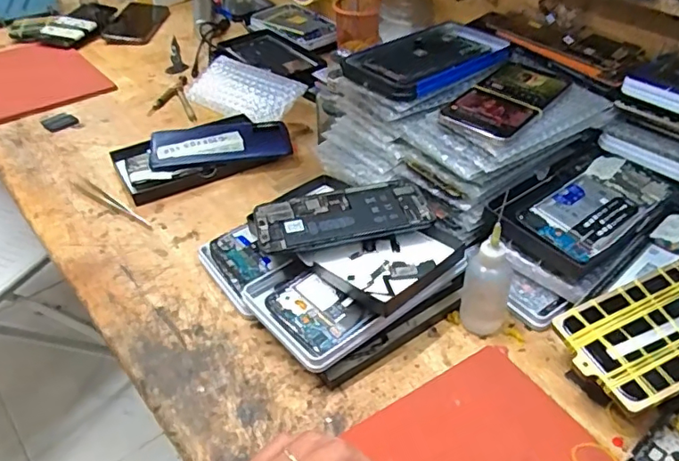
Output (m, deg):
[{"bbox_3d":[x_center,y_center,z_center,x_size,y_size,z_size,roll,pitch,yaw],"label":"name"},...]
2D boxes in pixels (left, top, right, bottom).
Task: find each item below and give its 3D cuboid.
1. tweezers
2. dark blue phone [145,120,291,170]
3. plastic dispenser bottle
[{"bbox_3d":[-0.247,-0.031,0.589,0.127,0.004,0.018,25,48,27],"label":"tweezers"},{"bbox_3d":[-0.144,-0.108,0.652,0.164,0.011,0.076,-8,51,-10],"label":"dark blue phone"},{"bbox_3d":[0.121,0.044,0.438,0.038,0.107,0.032,12,44,15],"label":"plastic dispenser bottle"}]

